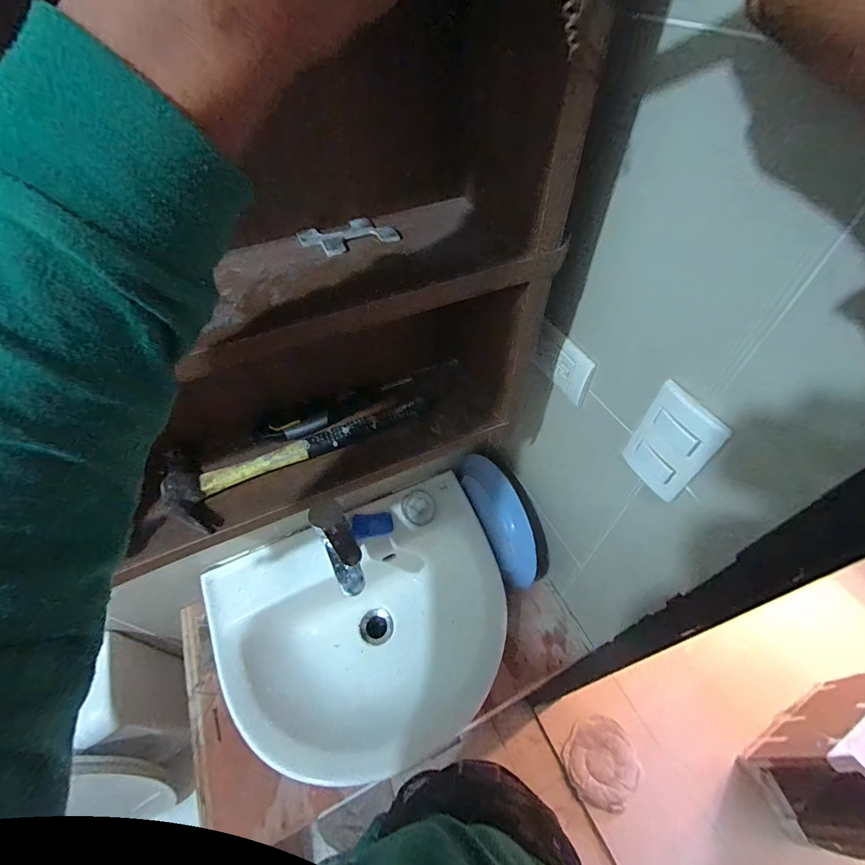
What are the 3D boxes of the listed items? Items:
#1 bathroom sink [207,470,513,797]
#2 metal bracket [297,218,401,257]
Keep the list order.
[{"bbox_3d":[-0.097,0.334,0.694,0.466,0.154,0.370,-21,54,-14],"label":"bathroom sink"},{"bbox_3d":[-0.071,-0.167,0.346,0.079,0.005,0.043,-20,54,-13],"label":"metal bracket"}]

